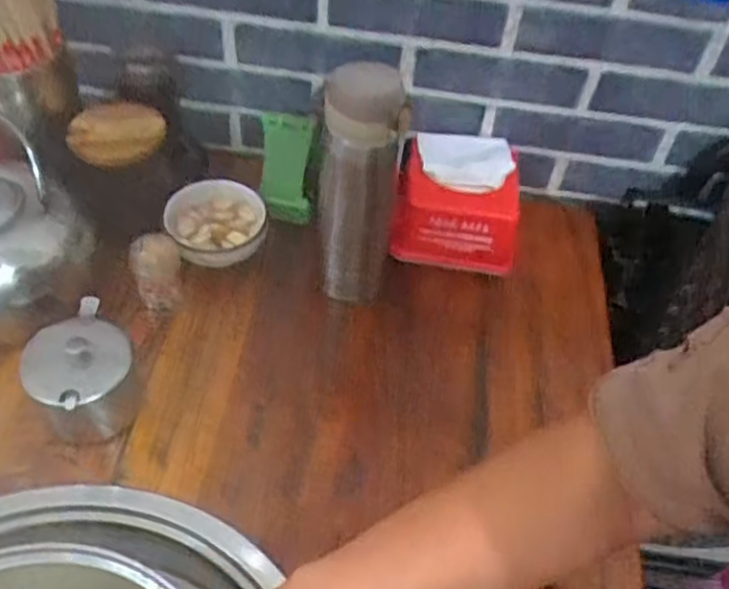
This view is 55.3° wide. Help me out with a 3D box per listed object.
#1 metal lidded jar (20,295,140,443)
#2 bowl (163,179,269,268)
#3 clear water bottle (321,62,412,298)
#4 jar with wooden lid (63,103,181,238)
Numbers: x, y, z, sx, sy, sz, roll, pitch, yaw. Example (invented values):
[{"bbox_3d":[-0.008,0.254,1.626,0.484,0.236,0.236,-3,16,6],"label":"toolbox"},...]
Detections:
[{"bbox_3d":[-0.220,0.062,0.546,0.078,0.072,0.079,3,49,-4],"label":"metal lidded jar"},{"bbox_3d":[-0.141,-0.064,0.666,0.092,0.052,0.085,-1,50,-7],"label":"bowl"},{"bbox_3d":[-0.002,-0.093,0.594,0.065,0.237,0.069,6,49,-1],"label":"clear water bottle"},{"bbox_3d":[-0.225,-0.109,0.653,0.092,0.108,0.080,-18,54,-20],"label":"jar with wooden lid"}]

